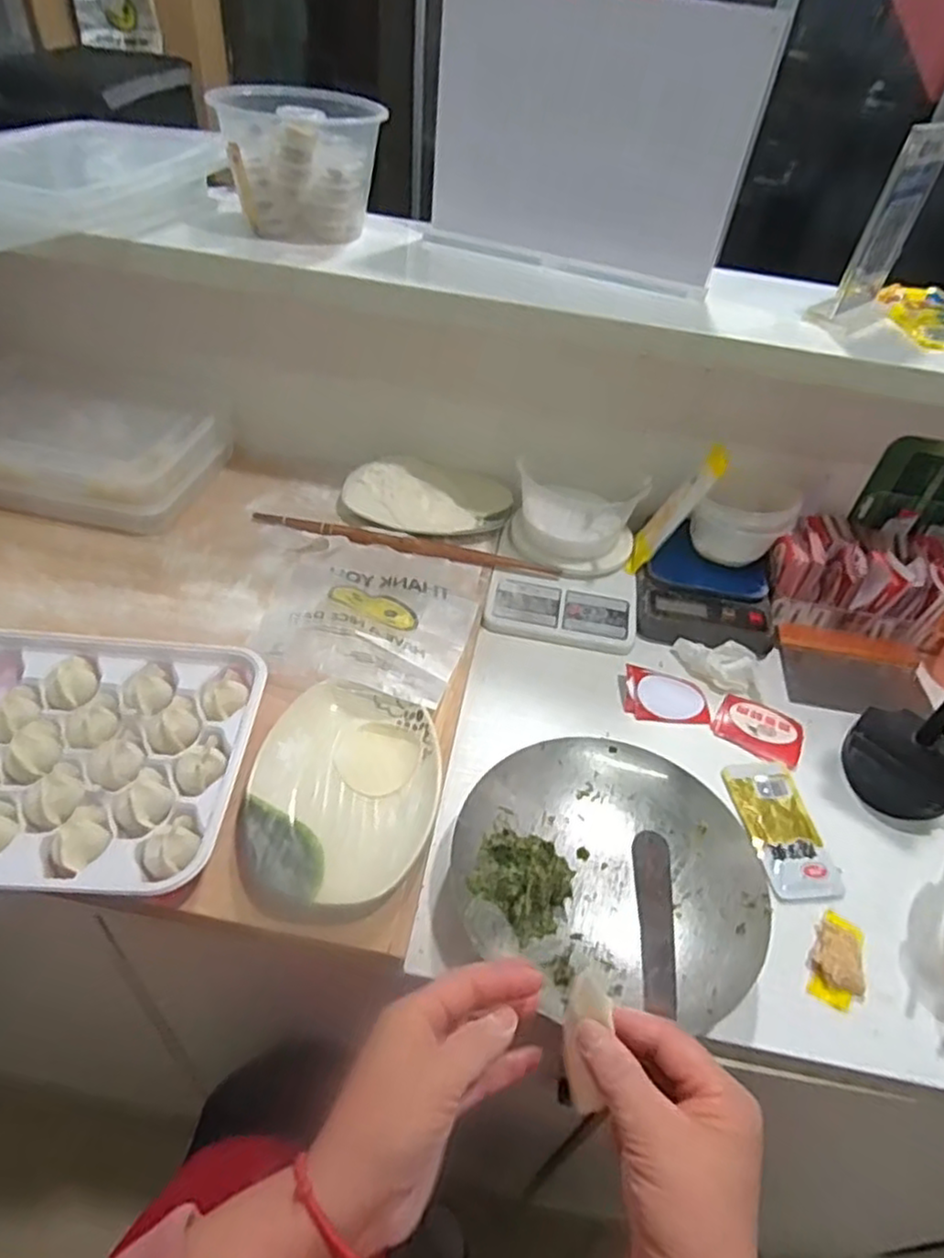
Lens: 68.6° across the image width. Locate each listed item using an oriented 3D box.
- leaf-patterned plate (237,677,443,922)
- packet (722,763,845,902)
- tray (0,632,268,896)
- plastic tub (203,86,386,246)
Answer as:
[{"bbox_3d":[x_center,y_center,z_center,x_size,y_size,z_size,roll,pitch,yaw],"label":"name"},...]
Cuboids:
[{"bbox_3d":[-0.097,0.124,0.529,0.136,0.020,0.193,9,43,1],"label":"leaf-patterned plate"},{"bbox_3d":[0.264,0.168,0.586,0.064,0.010,0.122,-2,44,-10],"label":"packet"},{"bbox_3d":[-0.316,0.091,0.525,0.282,0.034,0.216,4,44,-4],"label":"tray"},{"bbox_3d":[-0.172,-0.472,0.703,0.143,0.116,0.147,4,44,-4],"label":"plastic tub"}]

